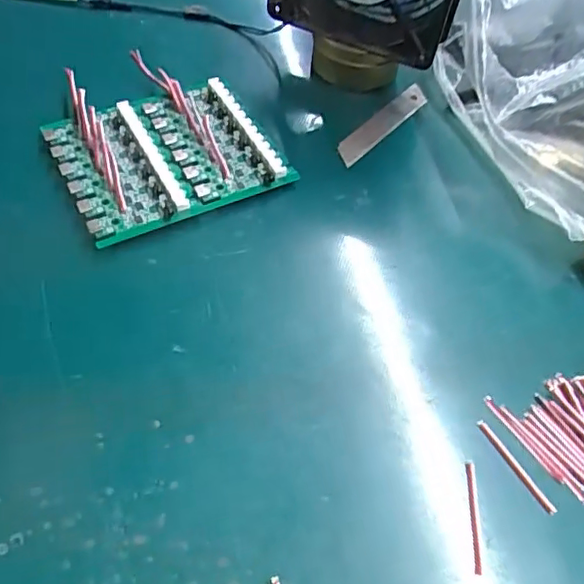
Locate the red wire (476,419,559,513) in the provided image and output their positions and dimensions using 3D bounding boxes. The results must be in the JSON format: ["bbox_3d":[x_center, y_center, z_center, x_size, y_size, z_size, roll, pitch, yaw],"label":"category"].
[{"bbox_3d":[0.103,0.079,0.268,0.006,0.004,0.049,-26,61,-20],"label":"red wire"}]

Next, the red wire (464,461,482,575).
[{"bbox_3d":[0.080,0.097,0.254,0.004,0.004,0.047,6,55,0],"label":"red wire"}]

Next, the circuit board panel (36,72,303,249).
[{"bbox_3d":[-0.076,-0.082,0.355,0.119,0.016,0.096,-22,60,-18],"label":"circuit board panel"}]

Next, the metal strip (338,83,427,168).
[{"bbox_3d":[0.061,-0.115,0.397,0.019,0.005,0.093,36,61,19],"label":"metal strip"}]

